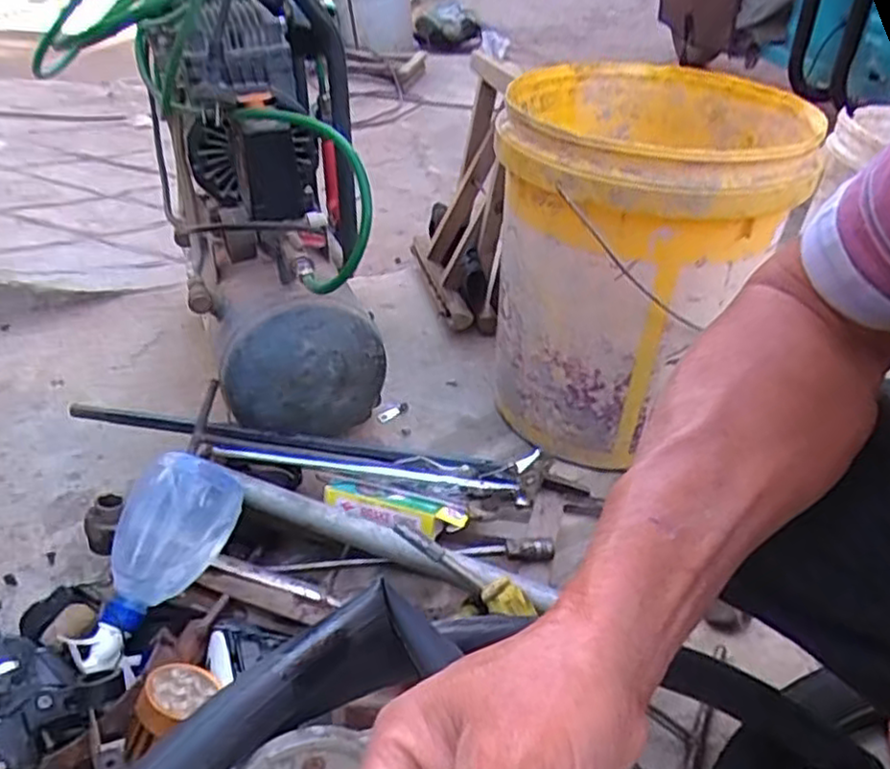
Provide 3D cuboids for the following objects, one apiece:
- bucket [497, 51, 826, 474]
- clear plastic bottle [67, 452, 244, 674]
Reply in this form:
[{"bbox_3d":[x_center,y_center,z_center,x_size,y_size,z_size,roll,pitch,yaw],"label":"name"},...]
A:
[{"bbox_3d":[0.202,-0.120,0.804,0.270,0.377,0.290,-2,40,1],"label":"bucket"},{"bbox_3d":[-0.247,0.141,0.592,0.078,0.064,0.180,17,64,19],"label":"clear plastic bottle"}]

